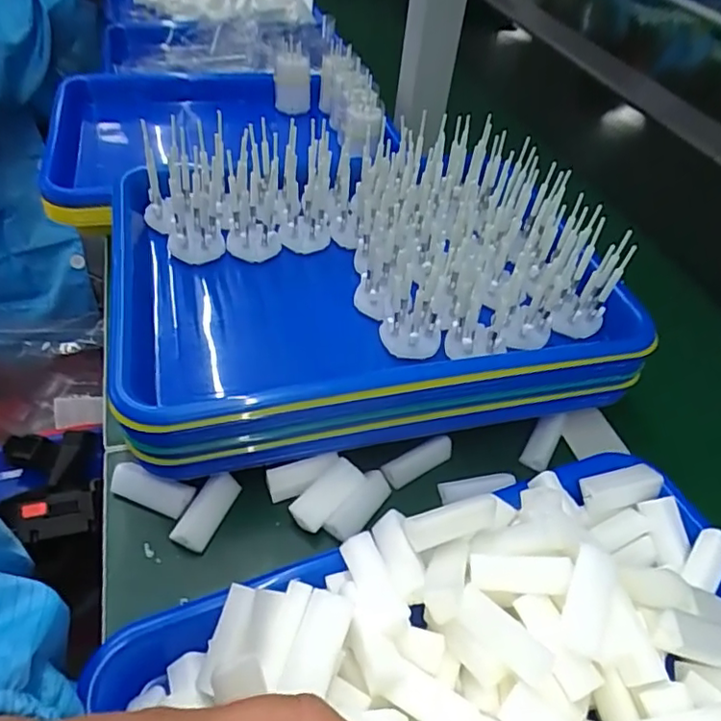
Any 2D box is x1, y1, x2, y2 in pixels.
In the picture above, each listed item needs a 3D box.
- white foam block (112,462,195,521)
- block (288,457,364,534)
[{"bbox_3d":[-0.122,0.074,0.338,0.047,0.015,0.017,17,47,10],"label":"white foam block"},{"bbox_3d":[-0.019,0.079,0.339,0.021,0.012,0.045,35,52,25],"label":"block"}]

